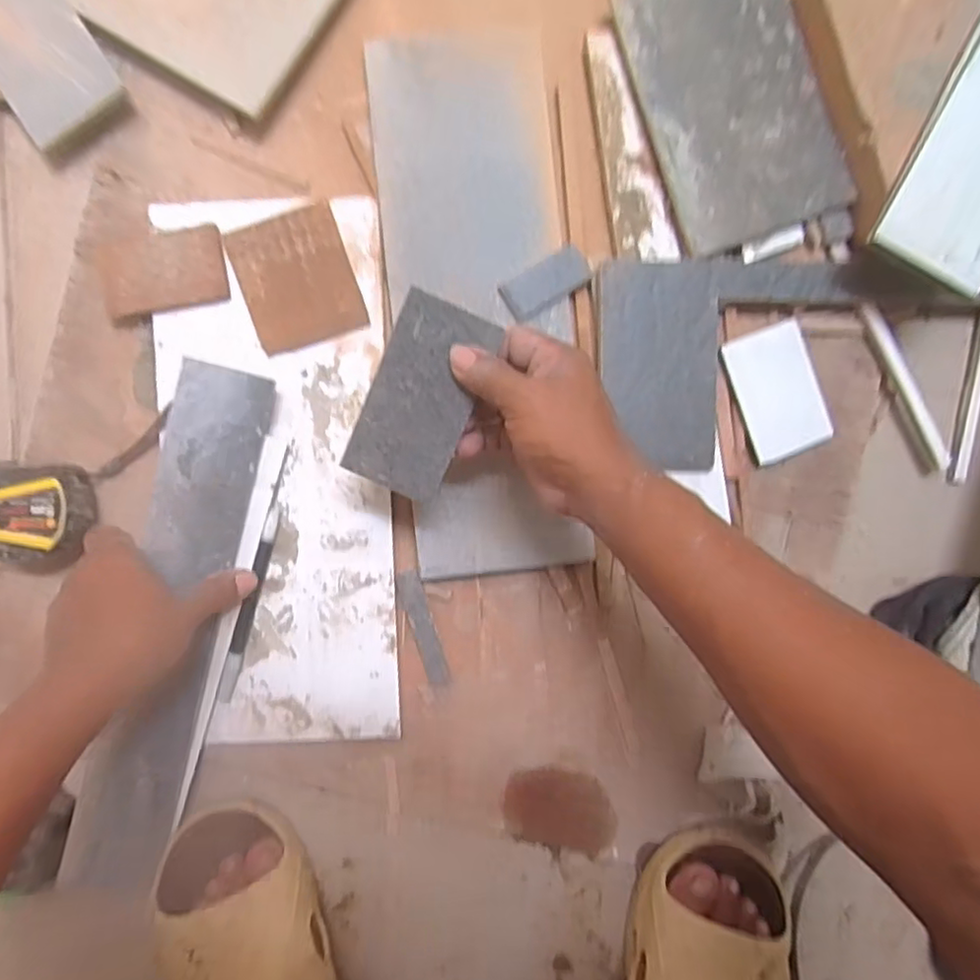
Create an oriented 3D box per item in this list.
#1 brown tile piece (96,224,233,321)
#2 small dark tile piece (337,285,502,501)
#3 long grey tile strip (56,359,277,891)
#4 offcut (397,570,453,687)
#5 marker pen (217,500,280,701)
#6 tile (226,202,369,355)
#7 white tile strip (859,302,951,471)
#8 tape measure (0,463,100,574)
[{"bbox_3d":[-0.240,-0.162,0.468,0.091,0.010,0.061,-10,93,-1],"label":"brown tile piece"},{"bbox_3d":[-0.043,-0.056,0.393,0.062,0.004,0.118,24,100,-2],"label":"small dark tile piece"},{"bbox_3d":[-0.225,0.099,0.446,0.061,0.011,0.370,14,91,-15],"label":"long grey tile strip"},{"bbox_3d":[-0.050,0.104,0.477,0.020,0.012,0.090,-17,92,1],"label":"offcut"},{"bbox_3d":[-0.177,0.085,0.468,0.010,0.006,0.146,16,91,0],"label":"marker pen"},{"bbox_3d":[-0.140,-0.154,0.467,0.079,0.013,0.094,-18,92,1],"label":"tile"},{"bbox_3d":[0.314,-0.079,0.482,0.012,0.014,0.136,-28,91,1],"label":"white tile strip"},{"bbox_3d":[-0.326,0.019,0.458,0.075,0.040,0.073,0,92,0],"label":"tape measure"}]

